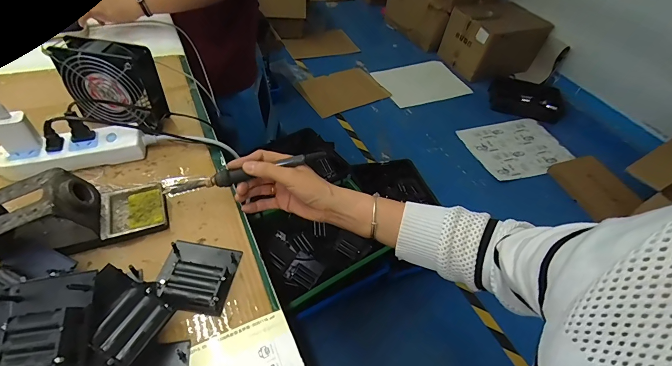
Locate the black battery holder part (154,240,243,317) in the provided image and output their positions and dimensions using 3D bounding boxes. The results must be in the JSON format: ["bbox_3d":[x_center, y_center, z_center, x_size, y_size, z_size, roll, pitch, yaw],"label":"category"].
[{"bbox_3d":[-0.156,0.101,0.374,0.078,0.021,0.083,9,49,0],"label":"black battery holder part"}]

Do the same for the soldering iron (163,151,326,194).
[{"bbox_3d":[-0.114,-0.013,0.435,0.205,0.014,0.017,-14,52,-8],"label":"soldering iron"}]

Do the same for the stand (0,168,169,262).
[{"bbox_3d":[-0.289,0.032,0.383,0.160,0.077,0.081,-19,54,-22],"label":"stand"}]

